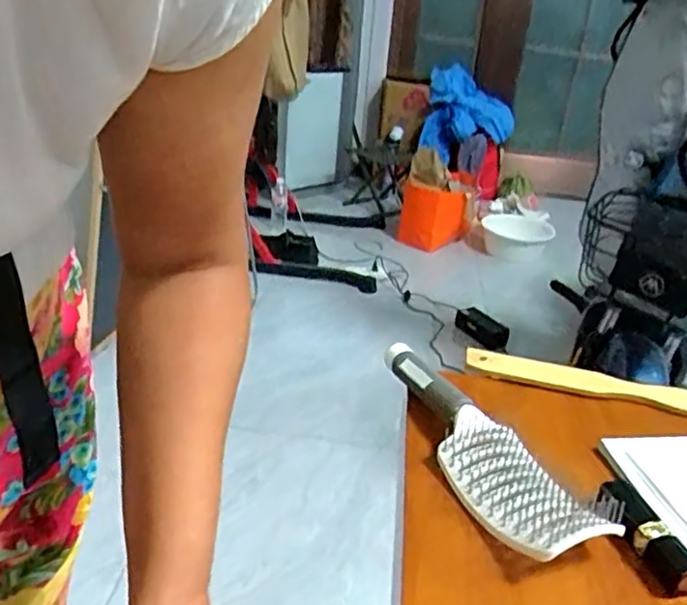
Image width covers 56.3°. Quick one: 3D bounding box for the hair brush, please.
[{"bbox_3d":[0.096,0.103,0.488,0.075,0.036,0.248,-9,30,-27],"label":"hair brush"}]

